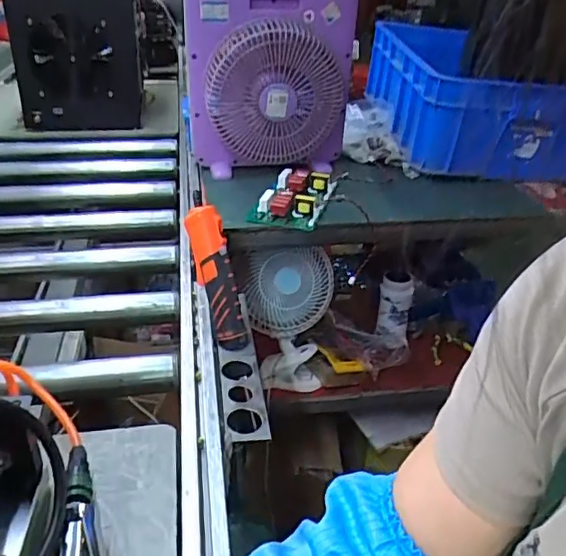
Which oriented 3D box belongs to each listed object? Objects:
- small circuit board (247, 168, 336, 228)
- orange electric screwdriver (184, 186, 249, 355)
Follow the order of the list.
[{"bbox_3d":[0.025,-0.146,1.019,0.121,0.040,0.190,13,33,17],"label":"small circuit board"},{"bbox_3d":[-0.091,-0.008,0.754,0.045,0.215,0.037,-16,4,-27],"label":"orange electric screwdriver"}]

